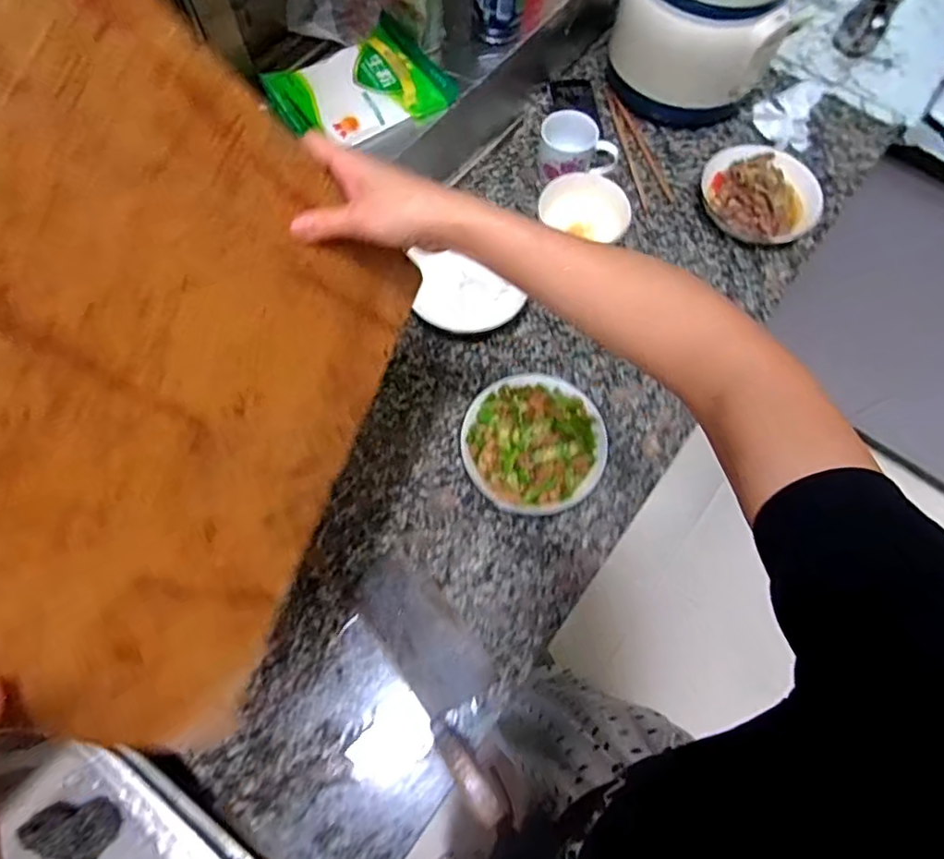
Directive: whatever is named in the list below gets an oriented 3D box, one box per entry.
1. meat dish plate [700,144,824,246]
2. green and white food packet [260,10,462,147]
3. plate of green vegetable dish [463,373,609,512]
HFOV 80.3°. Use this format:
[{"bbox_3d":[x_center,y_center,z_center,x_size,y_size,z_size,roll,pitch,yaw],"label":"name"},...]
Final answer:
[{"bbox_3d":[0.425,-0.353,0.823,0.172,0.044,0.175,0,68,-1],"label":"meat dish plate"},{"bbox_3d":[-0.140,-0.436,0.707,0.210,0.028,0.138,-33,89,-14],"label":"green and white food packet"},{"bbox_3d":[0.073,0.013,0.673,0.163,0.061,0.169,0,68,-1],"label":"plate of green vegetable dish"}]

